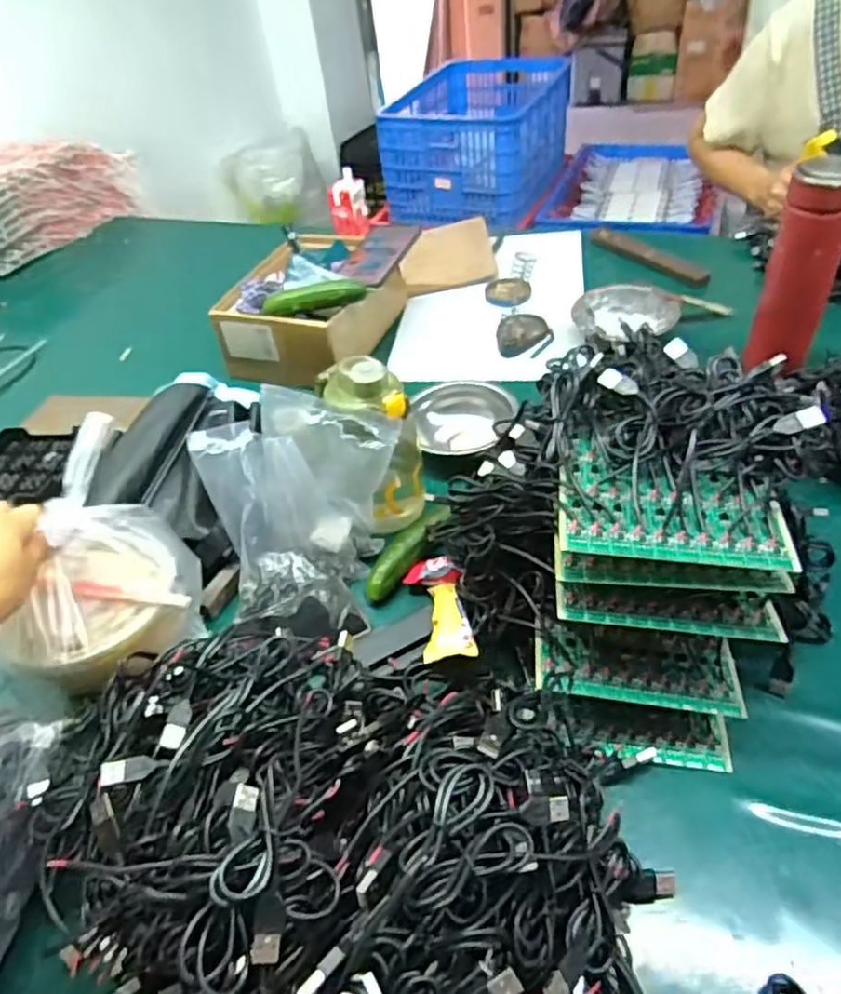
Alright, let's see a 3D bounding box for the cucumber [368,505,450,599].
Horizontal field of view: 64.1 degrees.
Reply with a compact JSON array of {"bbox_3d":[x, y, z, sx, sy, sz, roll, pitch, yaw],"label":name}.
[{"bbox_3d":[-0.012,0.048,0.626,0.028,0.024,0.116,25,52,30],"label":"cucumber"}]

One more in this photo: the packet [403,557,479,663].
[{"bbox_3d":[0.017,0.090,0.558,0.045,0.018,0.127,-11,26,-3],"label":"packet"}]

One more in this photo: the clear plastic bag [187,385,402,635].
[{"bbox_3d":[-0.114,0.018,0.598,0.168,0.165,0.132,10,46,17],"label":"clear plastic bag"}]

